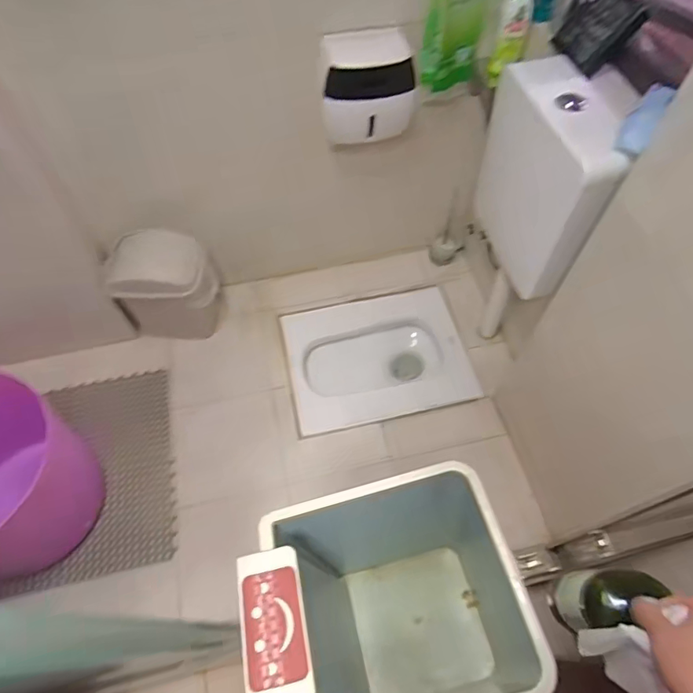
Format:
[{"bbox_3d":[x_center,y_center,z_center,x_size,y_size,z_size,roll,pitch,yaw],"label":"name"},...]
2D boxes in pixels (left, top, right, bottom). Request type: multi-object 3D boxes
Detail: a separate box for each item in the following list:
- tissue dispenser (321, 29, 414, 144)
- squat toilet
[{"bbox_3d":[0.054,-0.622,1.124,0.214,0.210,0.170,-3,60,-1],"label":"tissue dispenser"},{"bbox_3d":[0.108,0.087,1.654,0.592,0.296,0.429,-10,60,-5],"label":"squat toilet"}]

